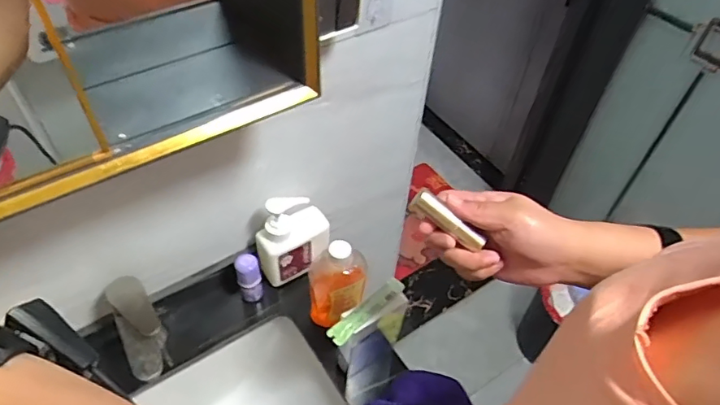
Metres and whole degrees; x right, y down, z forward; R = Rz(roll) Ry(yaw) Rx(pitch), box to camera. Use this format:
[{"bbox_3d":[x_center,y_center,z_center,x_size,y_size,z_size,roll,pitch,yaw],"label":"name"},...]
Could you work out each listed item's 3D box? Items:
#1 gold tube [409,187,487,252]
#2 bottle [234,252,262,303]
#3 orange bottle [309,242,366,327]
[{"bbox_3d":[0.079,0.016,0.469,0.072,0.018,0.016,36,53,-4],"label":"gold tube"},{"bbox_3d":[-0.171,0.118,0.801,0.034,0.099,0.030,-12,52,-14],"label":"bottle"},{"bbox_3d":[-0.033,0.116,0.764,0.083,0.165,0.063,2,50,-2],"label":"orange bottle"}]

